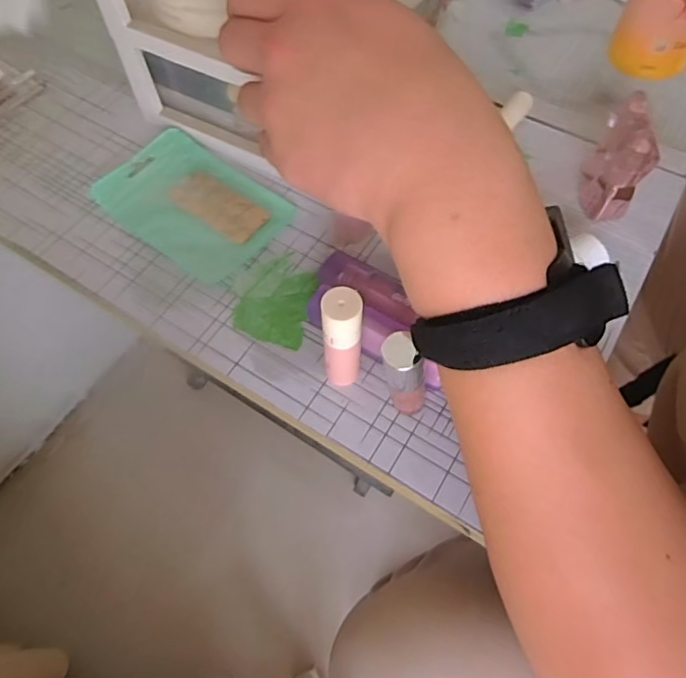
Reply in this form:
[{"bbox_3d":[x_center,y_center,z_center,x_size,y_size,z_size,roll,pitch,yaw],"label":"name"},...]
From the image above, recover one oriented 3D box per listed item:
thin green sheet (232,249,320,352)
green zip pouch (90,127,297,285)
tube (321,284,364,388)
[{"bbox_3d":[-0.043,-0.027,0.332,0.049,0.004,0.065,11,62,6],"label":"thin green sheet"},{"bbox_3d":[-0.106,-0.096,0.366,0.127,0.007,0.085,34,66,17],"label":"green zip pouch"},{"bbox_3d":[0.000,0.000,0.275,0.020,0.075,0.019,1,61,0],"label":"tube"}]

